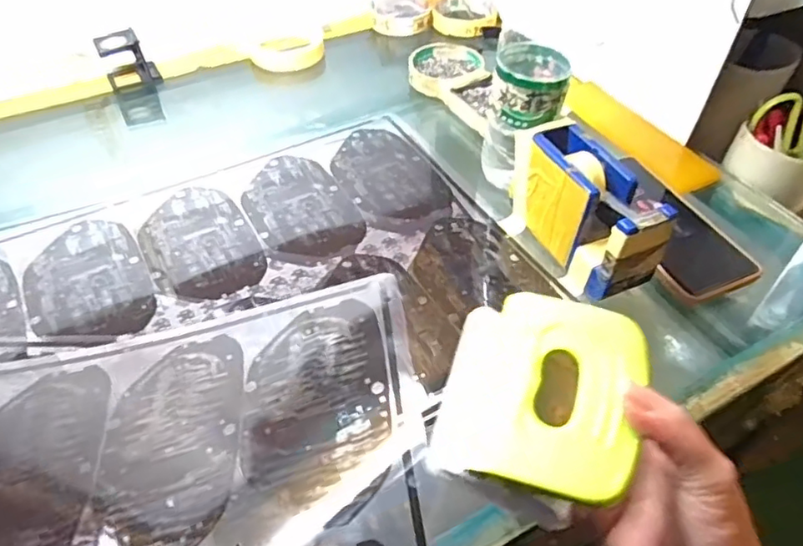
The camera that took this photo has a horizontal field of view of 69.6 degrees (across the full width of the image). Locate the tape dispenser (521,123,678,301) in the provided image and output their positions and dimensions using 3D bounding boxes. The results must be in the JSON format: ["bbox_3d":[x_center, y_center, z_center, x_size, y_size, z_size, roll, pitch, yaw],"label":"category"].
[{"bbox_3d":[0.139,-0.047,0.447,0.051,0.082,0.133,-18,49,-16],"label":"tape dispenser"}]

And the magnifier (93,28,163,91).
[{"bbox_3d":[-0.308,-0.241,0.649,0.054,0.060,0.033,-20,49,-18],"label":"magnifier"}]

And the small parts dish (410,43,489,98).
[{"bbox_3d":[0.049,-0.234,0.659,0.080,0.019,0.088,34,55,29],"label":"small parts dish"}]

